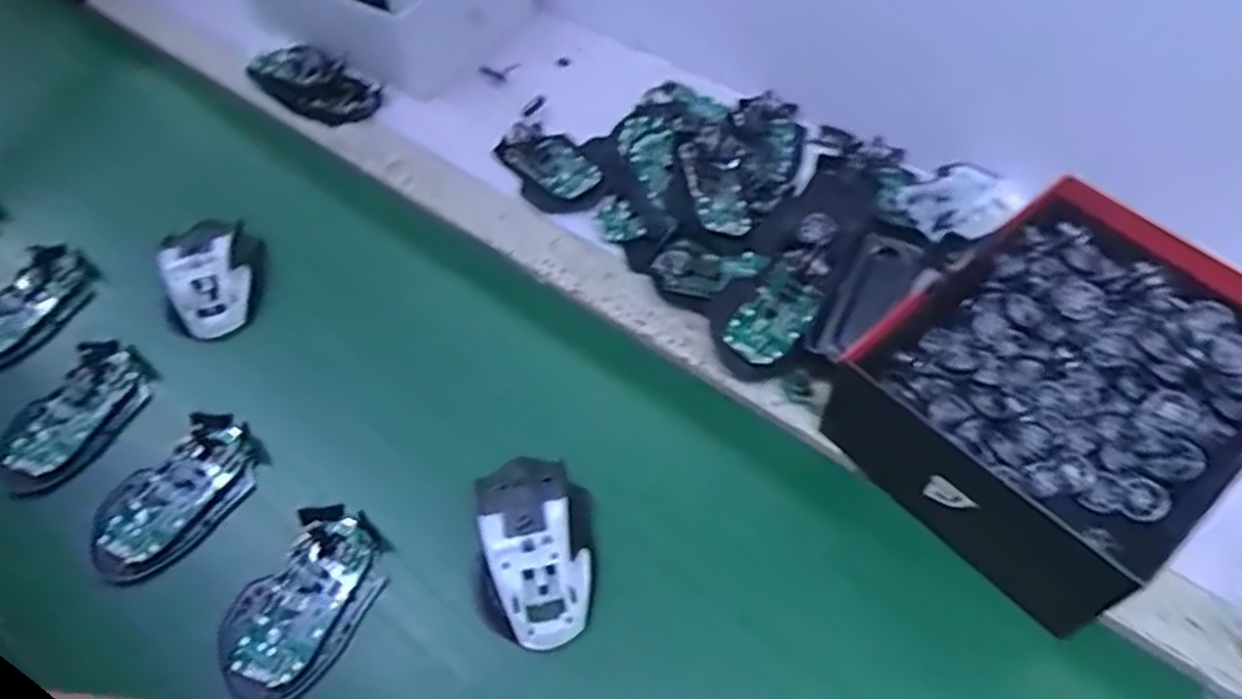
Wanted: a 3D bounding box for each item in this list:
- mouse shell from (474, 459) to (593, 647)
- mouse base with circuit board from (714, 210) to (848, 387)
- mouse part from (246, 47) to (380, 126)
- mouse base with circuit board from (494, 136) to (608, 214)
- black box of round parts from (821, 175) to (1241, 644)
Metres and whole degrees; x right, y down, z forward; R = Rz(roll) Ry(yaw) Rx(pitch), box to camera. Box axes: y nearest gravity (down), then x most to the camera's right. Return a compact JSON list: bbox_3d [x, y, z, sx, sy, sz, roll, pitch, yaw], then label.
[{"bbox_3d":[-0.051,0.117,0.453,0.068,0.033,0.109,-5,56,-2],"label":"mouse shell"},{"bbox_3d":[0.122,-0.044,0.556,0.059,0.021,0.143,29,73,20],"label":"mouse base with circuit board"},{"bbox_3d":[-0.298,-0.257,0.733,0.122,0.030,0.066,30,61,20],"label":"mouse part"},{"bbox_3d":[-0.059,-0.156,0.663,0.069,0.013,0.095,-23,58,-14],"label":"mouse base with circuit board"},{"bbox_3d":[0.282,0.023,0.478,0.235,0.077,0.198,-38,62,-22],"label":"black box of round parts"}]

